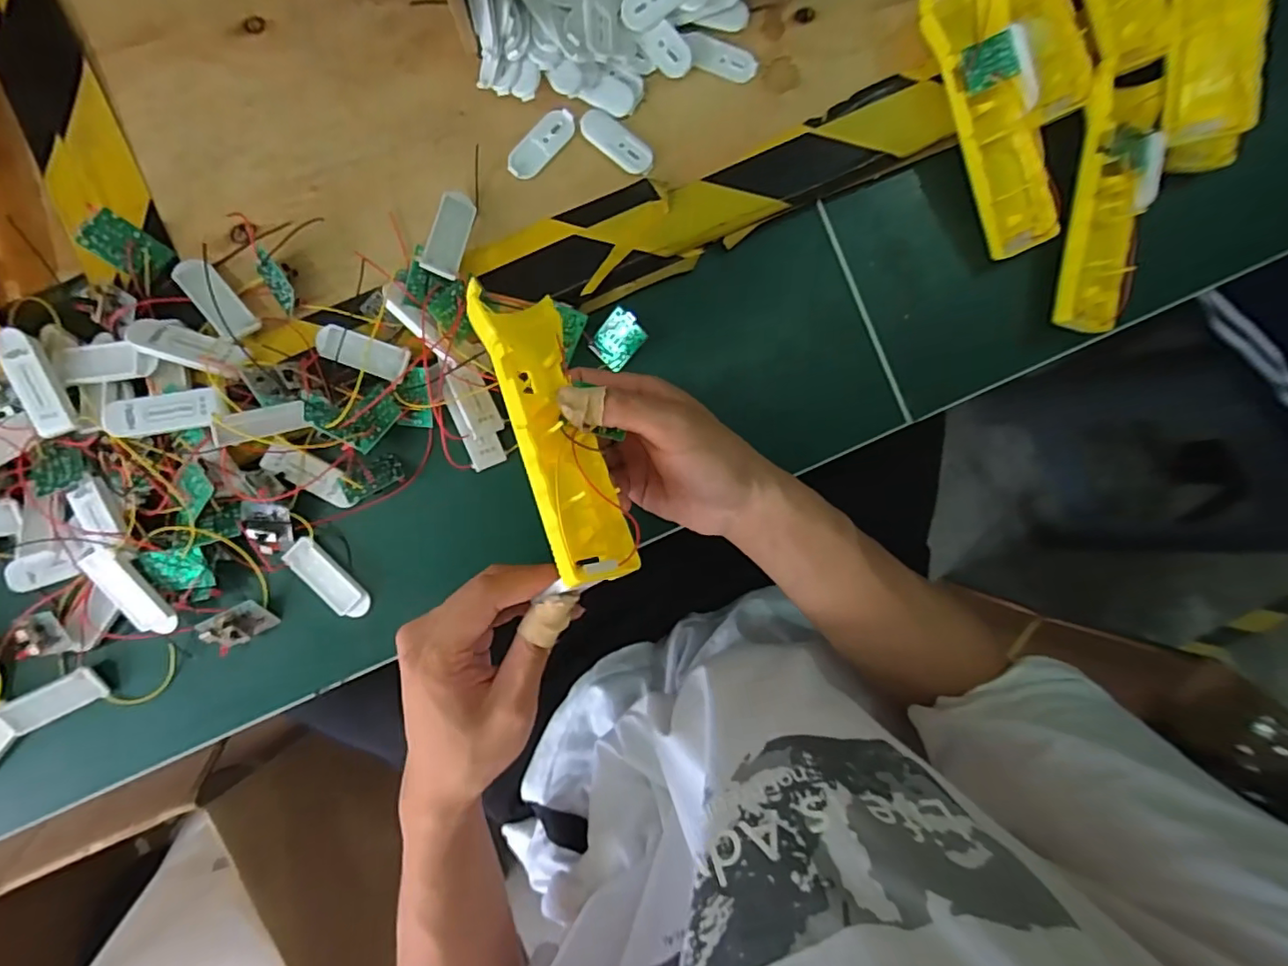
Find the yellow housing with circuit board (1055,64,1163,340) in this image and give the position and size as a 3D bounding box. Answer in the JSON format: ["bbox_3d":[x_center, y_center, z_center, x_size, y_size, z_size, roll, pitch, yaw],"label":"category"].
[{"bbox_3d":[0.296,-0.184,0.359,0.046,0.023,0.162,10,92,-6],"label":"yellow housing with circuit board"}]

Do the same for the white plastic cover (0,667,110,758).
[{"bbox_3d":[-0.372,0.144,0.336,0.102,0.013,0.027,-35,95,-3],"label":"white plastic cover"}]

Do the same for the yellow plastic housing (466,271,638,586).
[{"bbox_3d":[-0.045,-0.028,0.282,0.039,0.033,0.158,-20,75,-4],"label":"yellow plastic housing"}]

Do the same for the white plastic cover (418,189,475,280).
[{"bbox_3d":[-0.113,-0.144,0.328,0.018,0.009,0.056,11,72,-6],"label":"white plastic cover"}]

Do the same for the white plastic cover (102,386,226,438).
[{"bbox_3d":[-0.259,-0.039,0.306,0.059,0.010,0.021,-11,94,-5],"label":"white plastic cover"}]

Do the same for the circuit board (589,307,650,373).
[{"bbox_3d":[-0.016,-0.089,0.352,0.026,0.004,0.037,46,123,0],"label":"circuit board"}]

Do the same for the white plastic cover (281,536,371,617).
[{"bbox_3d":[-0.195,0.061,0.350,0.021,0.006,0.057,-44,96,-2],"label":"white plastic cover"}]

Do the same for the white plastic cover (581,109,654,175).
[{"bbox_3d":[-0.016,-0.208,0.344,0.051,0.005,0.019,40,89,-6],"label":"white plastic cover"}]

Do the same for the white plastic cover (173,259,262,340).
[{"bbox_3d":[-0.247,-0.106,0.324,0.019,0.012,0.057,-40,96,-2],"label":"white plastic cover"}]

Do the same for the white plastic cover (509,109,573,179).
[{"bbox_3d":[-0.062,-0.206,0.341,0.020,0.004,0.050,42,88,-6],"label":"white plastic cover"}]

